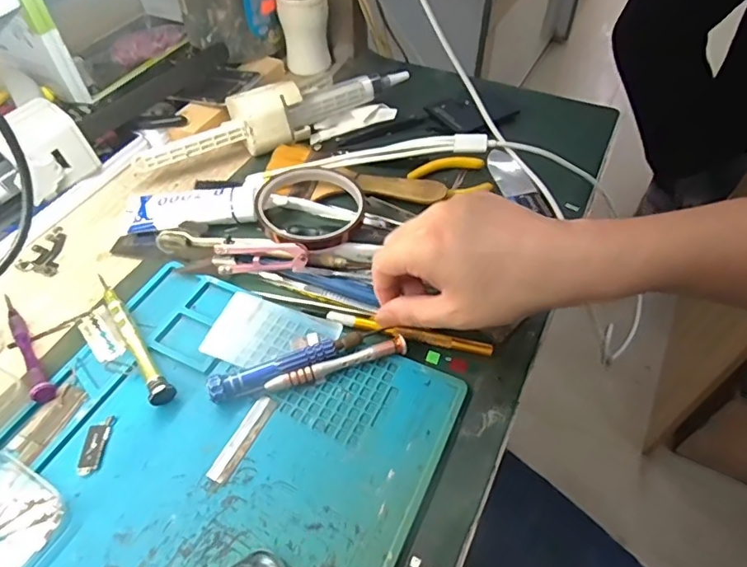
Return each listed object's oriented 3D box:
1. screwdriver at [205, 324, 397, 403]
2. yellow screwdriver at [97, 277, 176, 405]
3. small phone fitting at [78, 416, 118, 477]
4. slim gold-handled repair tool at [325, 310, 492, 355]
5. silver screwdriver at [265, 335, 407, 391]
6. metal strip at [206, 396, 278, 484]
[{"bbox_3d":[-0.049,0.050,0.337,0.115,0.016,0.014,-20,53,-15],"label":"screwdriver"},{"bbox_3d":[-0.163,0.036,0.352,0.014,0.015,0.115,-28,56,-21],"label":"yellow screwdriver"},{"bbox_3d":[-0.167,0.096,0.310,0.013,0.004,0.036,3,51,3],"label":"small phone fitting"},{"bbox_3d":[0.024,0.033,0.355,0.114,0.008,0.008,12,52,9],"label":"slim gold-handled repair tool"},{"bbox_3d":[-0.023,0.053,0.337,0.092,0.008,0.011,-17,53,-13],"label":"silver screwdriver"},{"bbox_3d":[-0.079,0.093,0.313,0.013,0.004,0.056,22,54,18],"label":"metal strip"}]

